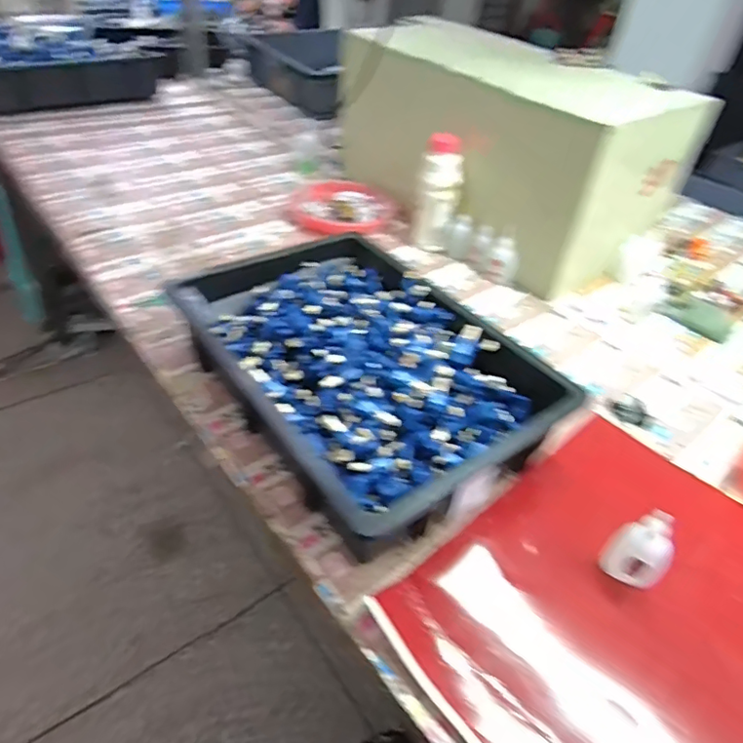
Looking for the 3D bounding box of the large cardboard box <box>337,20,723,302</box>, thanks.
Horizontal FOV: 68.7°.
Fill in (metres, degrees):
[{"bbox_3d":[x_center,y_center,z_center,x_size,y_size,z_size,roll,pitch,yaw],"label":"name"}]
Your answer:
[{"bbox_3d":[0.227,-0.400,0.960,0.530,0.283,0.275,35,50,29],"label":"large cardboard box"}]

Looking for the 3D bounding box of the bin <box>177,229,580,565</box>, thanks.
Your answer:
[{"bbox_3d":[-0.014,-0.013,0.656,0.311,0.090,0.443,-25,50,-30],"label":"bin"}]

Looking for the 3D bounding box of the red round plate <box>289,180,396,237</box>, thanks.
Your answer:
[{"bbox_3d":[-0.058,-0.318,1.046,0.182,0.031,0.182,3,42,-3],"label":"red round plate"}]

